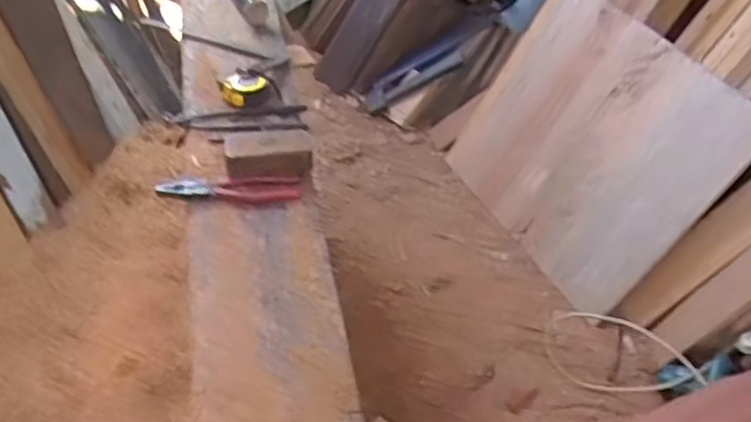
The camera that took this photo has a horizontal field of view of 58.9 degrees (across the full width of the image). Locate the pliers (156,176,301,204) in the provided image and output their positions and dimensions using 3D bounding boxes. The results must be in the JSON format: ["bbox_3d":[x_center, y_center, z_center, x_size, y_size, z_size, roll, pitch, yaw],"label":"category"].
[{"bbox_3d":[-0.205,-0.031,0.946,0.191,0.026,0.037,2,45,-10],"label":"pliers"}]

